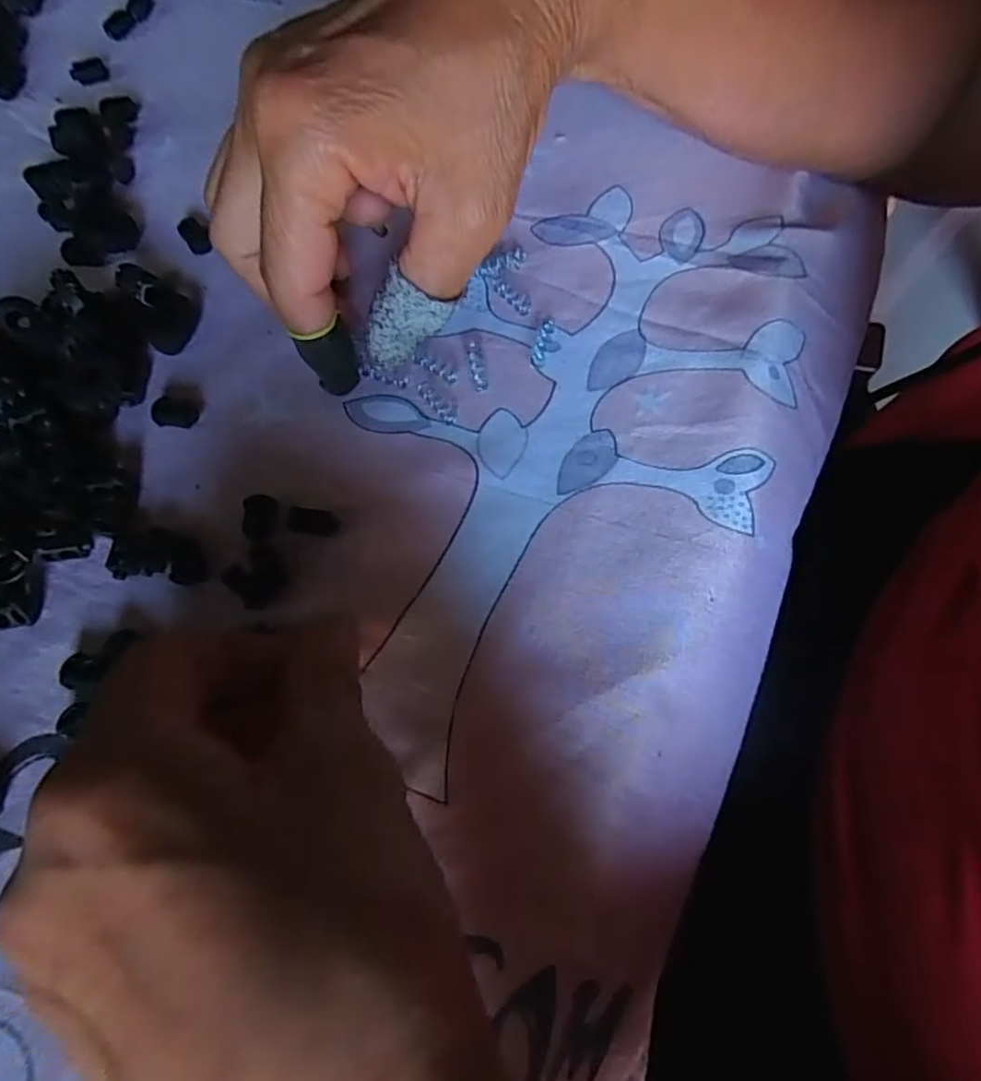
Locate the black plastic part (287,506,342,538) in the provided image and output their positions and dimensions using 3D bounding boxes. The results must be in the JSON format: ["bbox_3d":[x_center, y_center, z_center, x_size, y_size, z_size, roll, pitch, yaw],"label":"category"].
[{"bbox_3d":[-0.059,-0.006,0.213,0.018,0.004,0.009,8,68,5],"label":"black plastic part"}]

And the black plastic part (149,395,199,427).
[{"bbox_3d":[-0.114,-0.047,0.231,0.016,0.005,0.011,3,68,2],"label":"black plastic part"}]

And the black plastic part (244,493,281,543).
[{"bbox_3d":[-0.076,-0.008,0.213,0.012,0.005,0.016,-9,68,-3],"label":"black plastic part"}]

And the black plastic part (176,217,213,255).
[{"bbox_3d":[-0.121,-0.125,0.263,0.009,0.006,0.017,-32,70,-11],"label":"black plastic part"}]

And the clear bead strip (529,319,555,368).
[{"bbox_3d":[0.019,-0.075,0.240,0.005,0.004,0.021,15,69,7],"label":"clear bead strip"}]

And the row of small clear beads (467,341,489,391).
[{"bbox_3d":[-0.005,-0.066,0.236,0.006,0.004,0.023,-8,68,-2],"label":"row of small clear beads"}]

